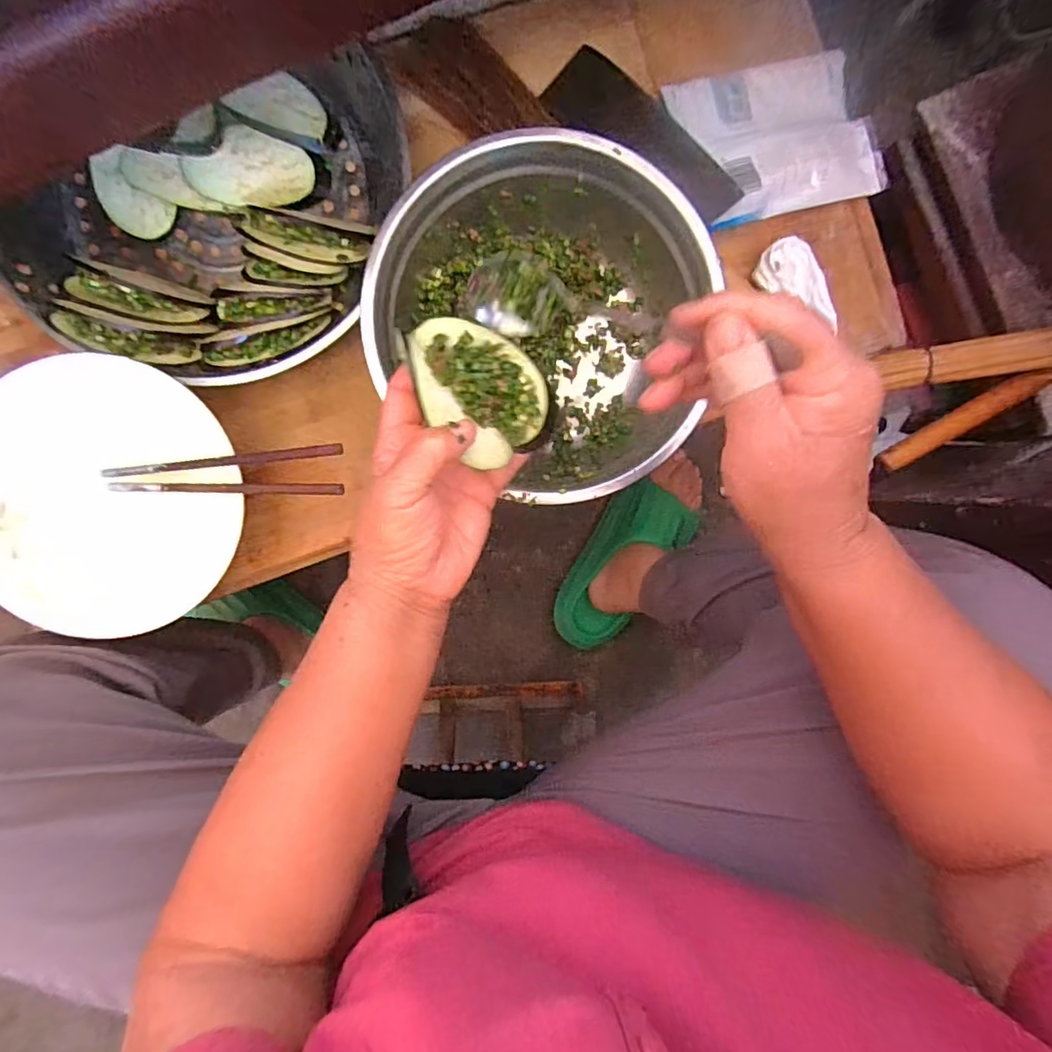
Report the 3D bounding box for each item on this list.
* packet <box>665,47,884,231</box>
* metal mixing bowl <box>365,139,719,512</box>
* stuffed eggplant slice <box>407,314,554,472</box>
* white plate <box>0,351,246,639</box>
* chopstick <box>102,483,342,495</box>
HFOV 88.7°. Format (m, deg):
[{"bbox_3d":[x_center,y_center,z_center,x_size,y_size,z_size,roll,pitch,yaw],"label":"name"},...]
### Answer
[{"bbox_3d":[0.214,-0.327,0.447,0.166,0.015,0.120,-16,94,-2],"label":"packet"},{"bbox_3d":[0.005,-0.147,0.405,0.227,0.079,0.242,0,93,-3],"label":"metal mixing bowl"},{"bbox_3d":[-0.028,-0.081,0.317,0.069,0.026,0.087,-27,105,-18],"label":"stuffed eggplant slice"},{"bbox_3d":[-0.296,-0.020,0.384,0.189,0.042,0.185,0,93,-3],"label":"white plate"},{"bbox_3d":[-0.215,-0.027,0.378,0.162,0.011,0.008,1,93,-3],"label":"chopstick"}]

